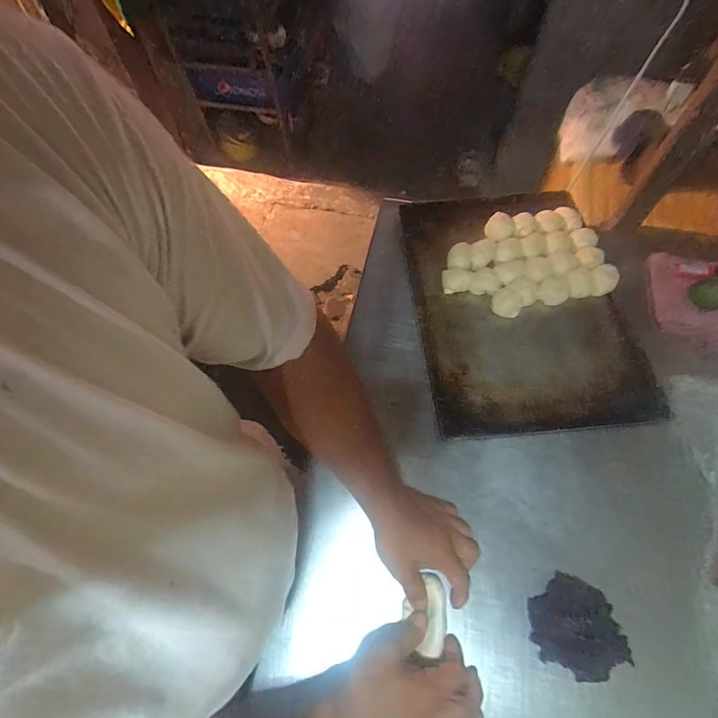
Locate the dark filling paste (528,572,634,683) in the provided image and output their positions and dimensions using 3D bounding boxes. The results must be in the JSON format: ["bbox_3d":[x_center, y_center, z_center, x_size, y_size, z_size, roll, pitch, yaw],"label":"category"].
[{"bbox_3d":[0.246,0.300,0.454,0.097,0.040,0.102,5,64,4],"label":"dark filling paste"}]

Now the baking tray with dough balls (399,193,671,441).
[{"bbox_3d":[0.255,-0.094,0.654,0.318,0.036,0.427,-4,64,0],"label":"baking tray with dough balls"}]

